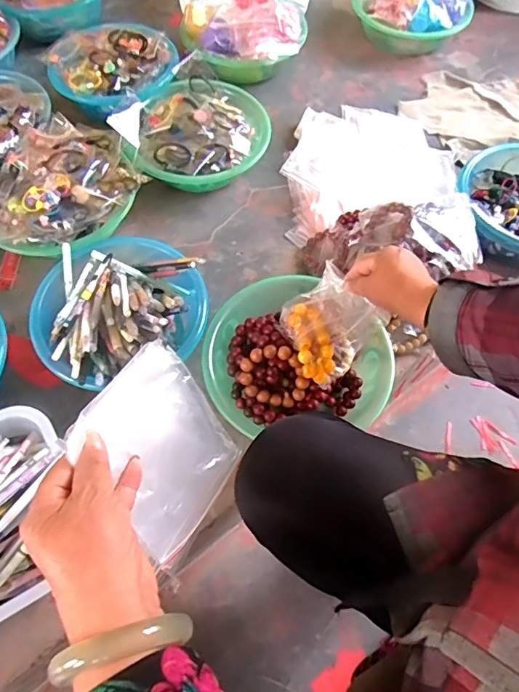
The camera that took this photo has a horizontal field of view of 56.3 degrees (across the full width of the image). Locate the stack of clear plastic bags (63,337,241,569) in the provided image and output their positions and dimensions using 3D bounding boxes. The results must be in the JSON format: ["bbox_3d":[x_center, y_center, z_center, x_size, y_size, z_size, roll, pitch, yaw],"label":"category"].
[{"bbox_3d":[-0.076,0.083,0.384,0.007,0.152,0.113,4,45,38],"label":"stack of clear plastic bags"}]

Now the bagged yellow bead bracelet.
[{"bbox_3d":[0.078,-0.025,0.601,0.105,0.070,0.106,-35,68,-18],"label":"bagged yellow bead bracelet"}]

